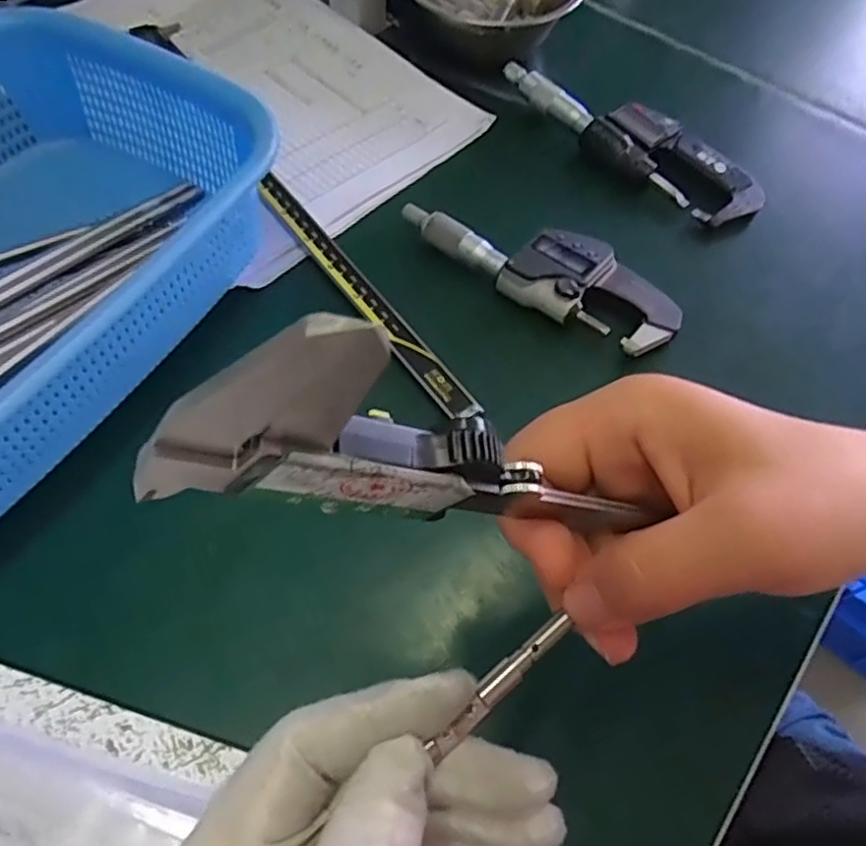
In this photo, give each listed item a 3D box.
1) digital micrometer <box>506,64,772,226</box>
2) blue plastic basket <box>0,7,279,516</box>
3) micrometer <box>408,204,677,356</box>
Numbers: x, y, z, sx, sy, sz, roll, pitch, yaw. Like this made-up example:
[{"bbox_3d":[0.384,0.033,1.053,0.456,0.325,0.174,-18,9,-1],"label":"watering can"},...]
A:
[{"bbox_3d":[0.124,-0.183,0.422,0.180,0.019,0.049,35,62,15],"label":"digital micrometer"},{"bbox_3d":[-0.226,-0.078,0.305,0.199,0.067,0.286,28,61,12],"label":"blue plastic basket"},{"bbox_3d":[0.059,-0.086,0.365,0.158,0.022,0.048,28,61,12],"label":"micrometer"}]

